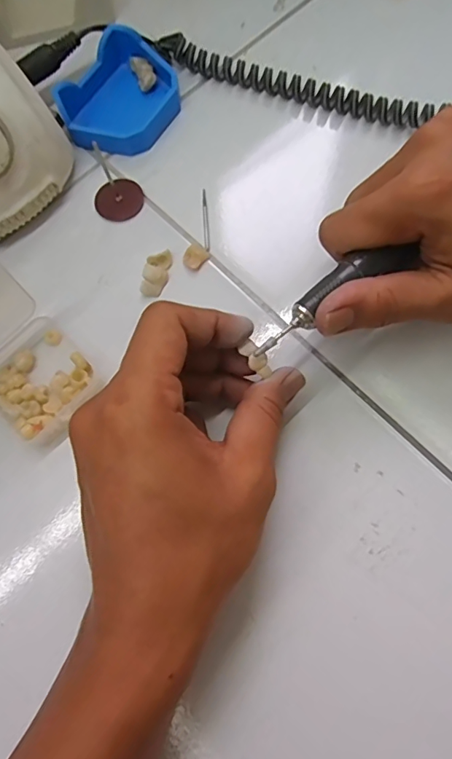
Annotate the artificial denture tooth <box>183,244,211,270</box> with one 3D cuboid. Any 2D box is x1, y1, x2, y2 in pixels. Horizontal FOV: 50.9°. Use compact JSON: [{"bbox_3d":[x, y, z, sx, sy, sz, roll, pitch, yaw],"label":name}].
[{"bbox_3d":[-0.019,-0.073,0.283,0.013,0.008,0.016,39,78,14],"label":"artificial denture tooth"}]

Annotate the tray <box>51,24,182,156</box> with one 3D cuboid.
[{"bbox_3d":[-0.065,-0.183,0.308,0.067,0.021,0.083,28,76,11],"label":"tray"}]

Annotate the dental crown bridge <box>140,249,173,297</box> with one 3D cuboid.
[{"bbox_3d":[-0.041,-0.063,0.280,0.014,0.010,0.029,8,73,5],"label":"dental crown bridge"}]

